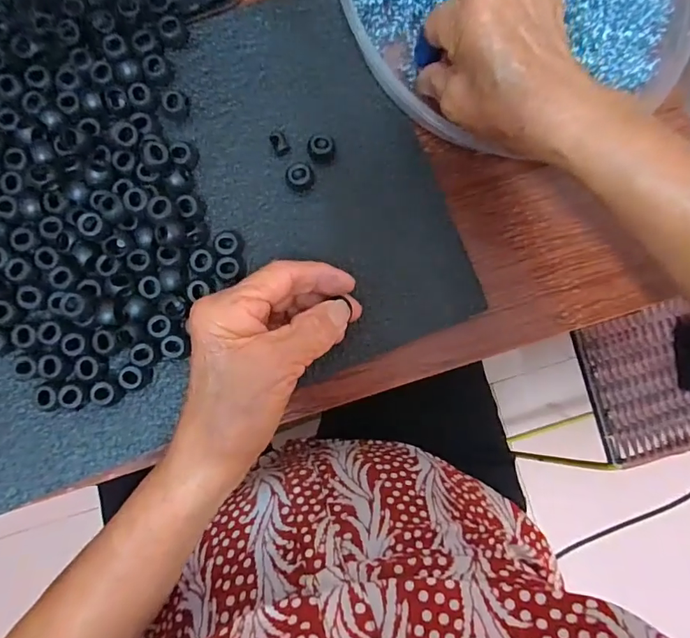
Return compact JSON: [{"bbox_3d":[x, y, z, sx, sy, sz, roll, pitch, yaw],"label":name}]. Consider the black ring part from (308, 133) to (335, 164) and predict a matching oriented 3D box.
[{"bbox_3d":[-0.015,-0.110,0.296,0.017,0.013,0.014,2,87,0],"label":"black ring part"}]

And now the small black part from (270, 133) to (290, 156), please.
[{"bbox_3d":[-0.042,-0.114,0.297,0.010,0.010,0.013,-25,87,-1],"label":"small black part"}]

